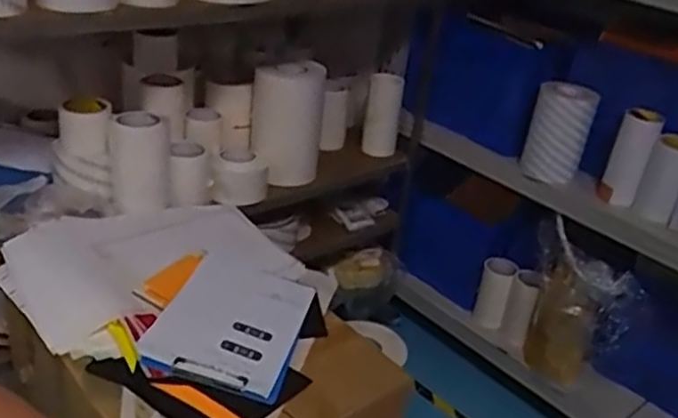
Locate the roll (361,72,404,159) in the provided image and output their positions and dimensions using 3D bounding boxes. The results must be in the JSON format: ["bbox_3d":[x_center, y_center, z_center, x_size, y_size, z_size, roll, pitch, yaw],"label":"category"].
[{"bbox_3d":[0.121,-0.256,1.904,0.090,0.204,0.090,6,28,-3],"label":"roll"}]

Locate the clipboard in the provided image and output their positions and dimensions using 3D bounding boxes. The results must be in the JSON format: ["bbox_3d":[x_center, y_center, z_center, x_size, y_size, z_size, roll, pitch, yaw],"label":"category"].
[{"bbox_3d":[-0.176,0.183,1.174,0.221,0.014,0.329,12,28,8],"label":"clipboard"}]

